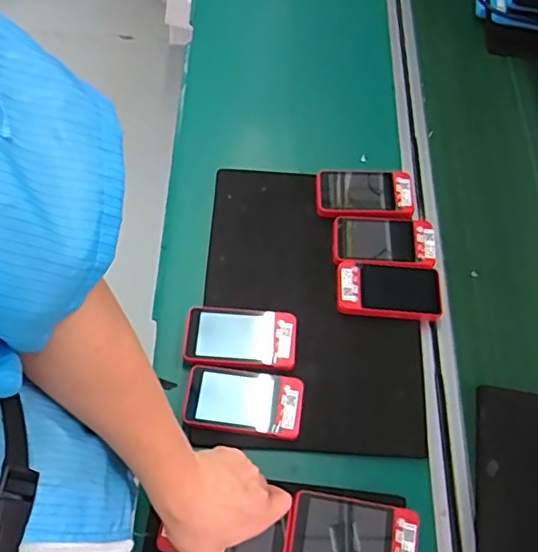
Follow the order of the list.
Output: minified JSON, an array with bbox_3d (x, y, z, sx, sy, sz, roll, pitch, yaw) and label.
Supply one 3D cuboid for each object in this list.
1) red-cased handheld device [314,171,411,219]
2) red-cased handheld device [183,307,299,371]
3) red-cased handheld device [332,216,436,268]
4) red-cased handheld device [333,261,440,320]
[{"bbox_3d":[0.122,-0.102,0.724,0.122,0.027,0.069,6,64,-1],"label":"red-cased handheld device"},{"bbox_3d":[-0.031,0.070,0.631,0.121,0.023,0.064,6,62,-2],"label":"red-cased handheld device"},{"bbox_3d":[0.138,-0.041,0.694,0.120,0.027,0.067,3,63,-4],"label":"red-cased handheld device"},{"bbox_3d":[0.138,0.019,0.664,0.120,0.023,0.062,5,63,-3],"label":"red-cased handheld device"}]

